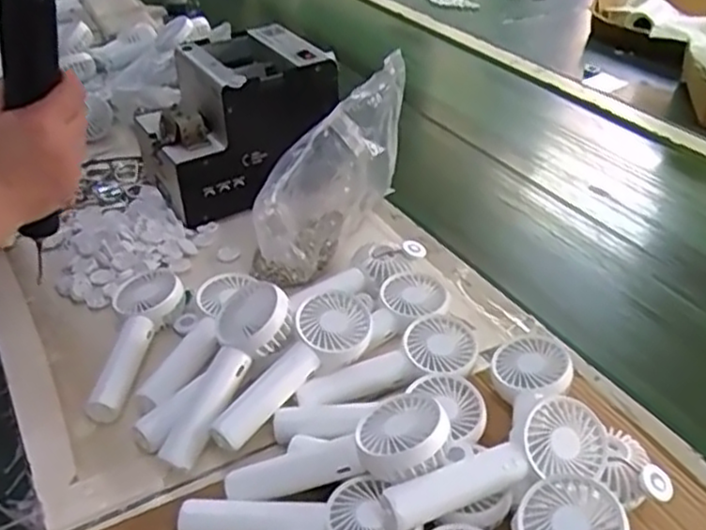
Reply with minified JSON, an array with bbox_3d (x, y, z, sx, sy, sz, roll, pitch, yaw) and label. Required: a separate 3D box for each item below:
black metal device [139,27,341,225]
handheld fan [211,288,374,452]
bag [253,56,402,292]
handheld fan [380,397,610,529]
[{"bbox_3d":[-0.124,-0.151,0.745,0.174,0.144,0.131,-18,40,-27],"label":"black metal device"},{"bbox_3d":[-0.041,0.075,0.508,0.051,0.028,0.143,29,58,32],"label":"handheld fan"},{"bbox_3d":[-0.020,-0.095,0.655,0.068,0.153,0.177,18,38,21],"label":"bag"},{"bbox_3d":[0.085,0.120,0.432,0.148,0.047,0.050,-9,37,-16],"label":"handheld fan"}]

